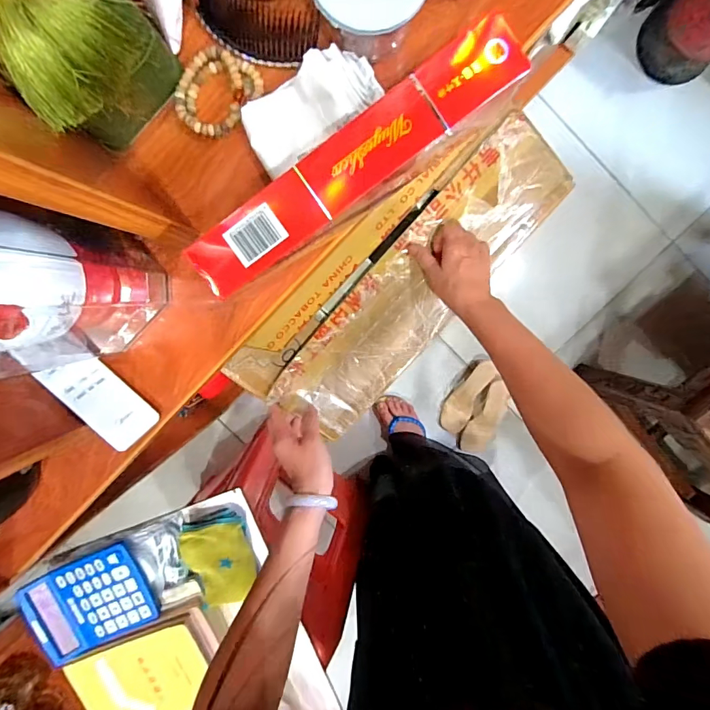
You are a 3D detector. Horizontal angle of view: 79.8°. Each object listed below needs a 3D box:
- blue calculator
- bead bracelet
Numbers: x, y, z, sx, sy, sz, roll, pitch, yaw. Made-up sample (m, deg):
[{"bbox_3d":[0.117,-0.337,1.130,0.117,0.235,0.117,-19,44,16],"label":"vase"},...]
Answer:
[{"bbox_3d":[-0.364,0.342,0.585,0.151,0.036,0.120,-22,96,4],"label":"blue calculator"},{"bbox_3d":[-0.127,-0.239,0.385,0.064,0.012,0.078,39,96,-3],"label":"bead bracelet"}]

